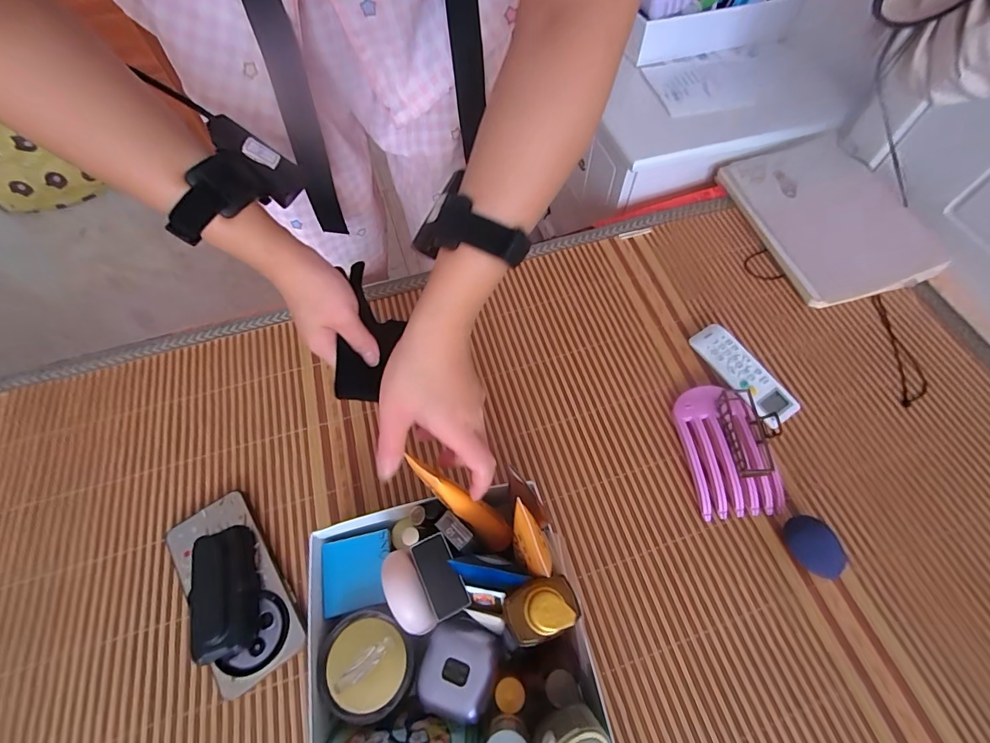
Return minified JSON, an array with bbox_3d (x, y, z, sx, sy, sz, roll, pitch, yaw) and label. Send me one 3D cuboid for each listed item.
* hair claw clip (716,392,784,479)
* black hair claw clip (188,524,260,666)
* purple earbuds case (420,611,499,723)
[{"bbox_3d":[0.271,0.058,0.443,0.057,0.030,0.100,-2,61,2],"label":"hair claw clip"},{"bbox_3d":[-0.252,0.203,0.394,0.051,0.034,0.105,-20,62,-8],"label":"black hair claw clip"},{"bbox_3d":[-0.029,0.230,0.330,0.058,0.021,0.070,17,64,12],"label":"purple earbuds case"}]

